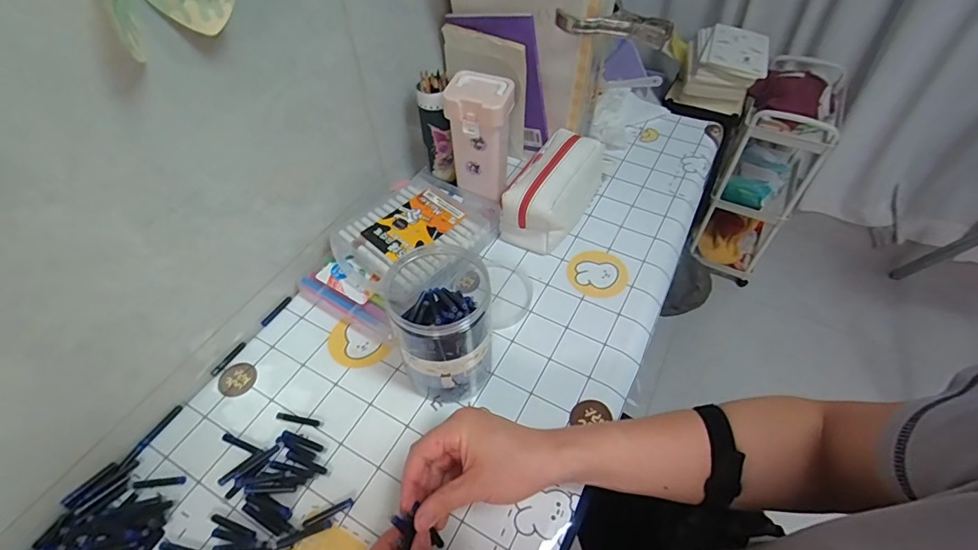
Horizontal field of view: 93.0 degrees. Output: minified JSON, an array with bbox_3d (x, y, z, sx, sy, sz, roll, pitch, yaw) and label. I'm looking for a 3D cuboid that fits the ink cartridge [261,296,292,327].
[{"bbox_3d":[-0.266,0.045,0.582,0.007,0.006,0.047,23,54,18],"label":"ink cartridge"}]

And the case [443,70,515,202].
[{"bbox_3d":[-0.010,-0.185,0.637,0.078,0.162,0.060,15,52,12],"label":"case"}]

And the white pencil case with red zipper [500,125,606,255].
[{"bbox_3d":[0.095,-0.131,0.663,0.094,0.094,0.194,22,54,17],"label":"white pencil case with red zipper"}]

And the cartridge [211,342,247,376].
[{"bbox_3d":[-0.300,0.097,0.535,0.008,0.004,0.047,22,54,17],"label":"cartridge"}]

